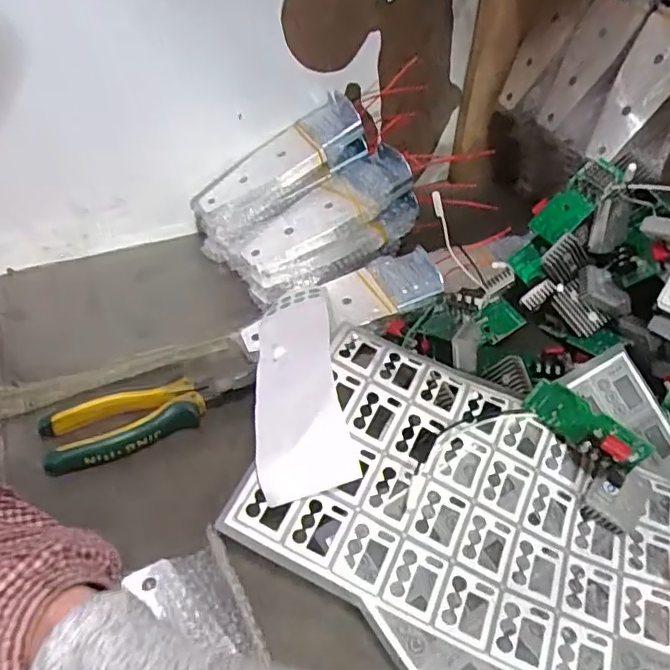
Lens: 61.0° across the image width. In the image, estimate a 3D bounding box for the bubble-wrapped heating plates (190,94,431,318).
[{"bbox_3d":[-0.059,-0.163,0.584,0.204,0.045,0.083,-38,51,-3],"label":"bubble-wrapped heating plates"}]

